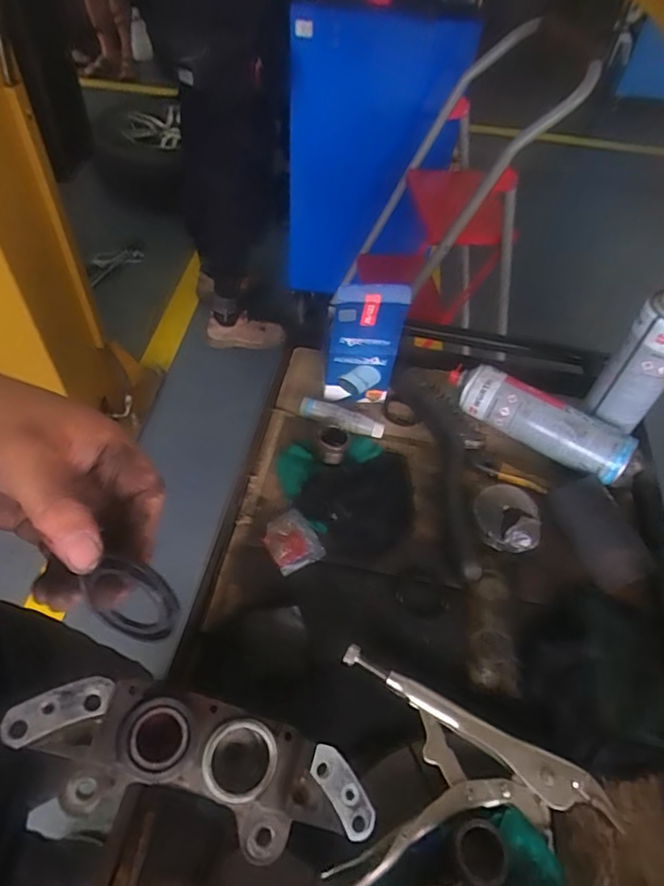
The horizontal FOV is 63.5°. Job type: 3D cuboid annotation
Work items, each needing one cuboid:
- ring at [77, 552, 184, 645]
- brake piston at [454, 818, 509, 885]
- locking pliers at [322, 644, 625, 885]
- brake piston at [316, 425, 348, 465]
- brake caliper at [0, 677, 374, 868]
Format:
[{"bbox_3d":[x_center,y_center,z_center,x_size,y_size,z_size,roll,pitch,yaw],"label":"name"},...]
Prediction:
[{"bbox_3d":[-0.093,0.075,0.251,0.043,0.048,0.007,27,34,-4],"label":"ring"},{"bbox_3d":[0.106,0.296,0.387,0.034,0.020,0.041,20,52,11],"label":"brake piston"},{"bbox_3d":[0.099,0.243,0.437,0.216,0.022,0.157,-6,52,-9],"label":"locking pliers"},{"bbox_3d":[-0.002,0.004,0.613,0.035,0.028,0.042,8,51,2],"label":"brake piston"},{"bbox_3d":[-0.096,0.223,0.374,0.237,0.071,0.081,24,52,-12],"label":"brake caliper"}]

